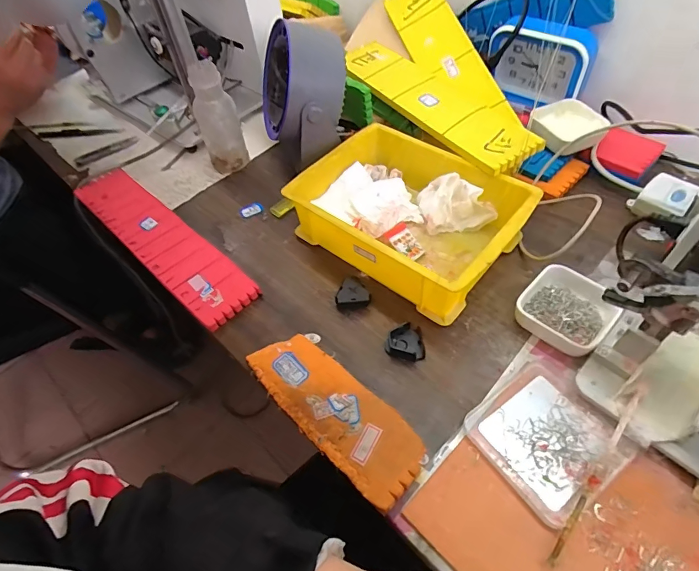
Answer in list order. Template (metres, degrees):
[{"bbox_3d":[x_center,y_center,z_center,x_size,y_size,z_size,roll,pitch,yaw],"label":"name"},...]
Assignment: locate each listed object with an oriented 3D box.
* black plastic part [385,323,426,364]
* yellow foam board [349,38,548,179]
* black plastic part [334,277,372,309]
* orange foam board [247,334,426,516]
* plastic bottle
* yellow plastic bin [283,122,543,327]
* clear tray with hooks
[{"bbox_3d":[0.060,0.059,0.429,0.040,0.012,0.036,17,55,17],"label":"black plastic part"},{"bbox_3d":[0.106,-0.252,0.562,0.090,0.016,0.337,-31,56,-17],"label":"yellow foam board"},{"bbox_3d":[0.006,0.015,0.462,0.038,0.024,0.033,22,57,20],"label":"black plastic part"},{"bbox_3d":[-0.014,0.113,0.390,0.067,0.013,0.186,-39,59,-23],"label":"orange foam board"},{"bbox_3d":[-0.191,-0.239,0.596,0.056,0.145,0.047,-18,53,-9],"label":"plastic bottle"},{"bbox_3d":[0.068,-0.083,0.494,0.240,0.077,0.167,33,61,26],"label":"yellow plastic bin"},{"bbox_3d":[0.171,0.126,0.356,0.106,0.019,0.106,-31,56,-18],"label":"clear tray with hooks"}]

